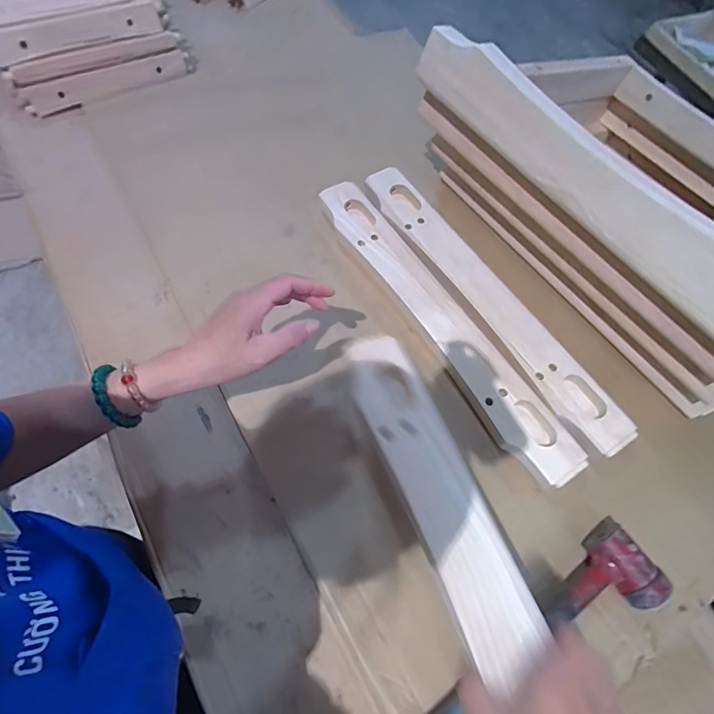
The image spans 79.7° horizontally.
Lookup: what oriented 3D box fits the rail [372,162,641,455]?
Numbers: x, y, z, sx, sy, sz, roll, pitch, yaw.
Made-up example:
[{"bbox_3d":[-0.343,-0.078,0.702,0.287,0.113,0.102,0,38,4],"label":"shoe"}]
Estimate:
[{"bbox_3d":[0.164,-0.089,0.570,0.063,0.024,0.486,-27,68,-16],"label":"rail"}]

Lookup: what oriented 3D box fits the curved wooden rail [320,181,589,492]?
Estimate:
[{"bbox_3d":[0.100,-0.054,0.556,0.075,0.034,0.476,-28,69,-16],"label":"curved wooden rail"}]

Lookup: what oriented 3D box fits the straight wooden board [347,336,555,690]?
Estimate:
[{"bbox_3d":[0.095,0.172,0.333,0.066,0.033,0.481,-17,55,-11],"label":"straight wooden board"}]

